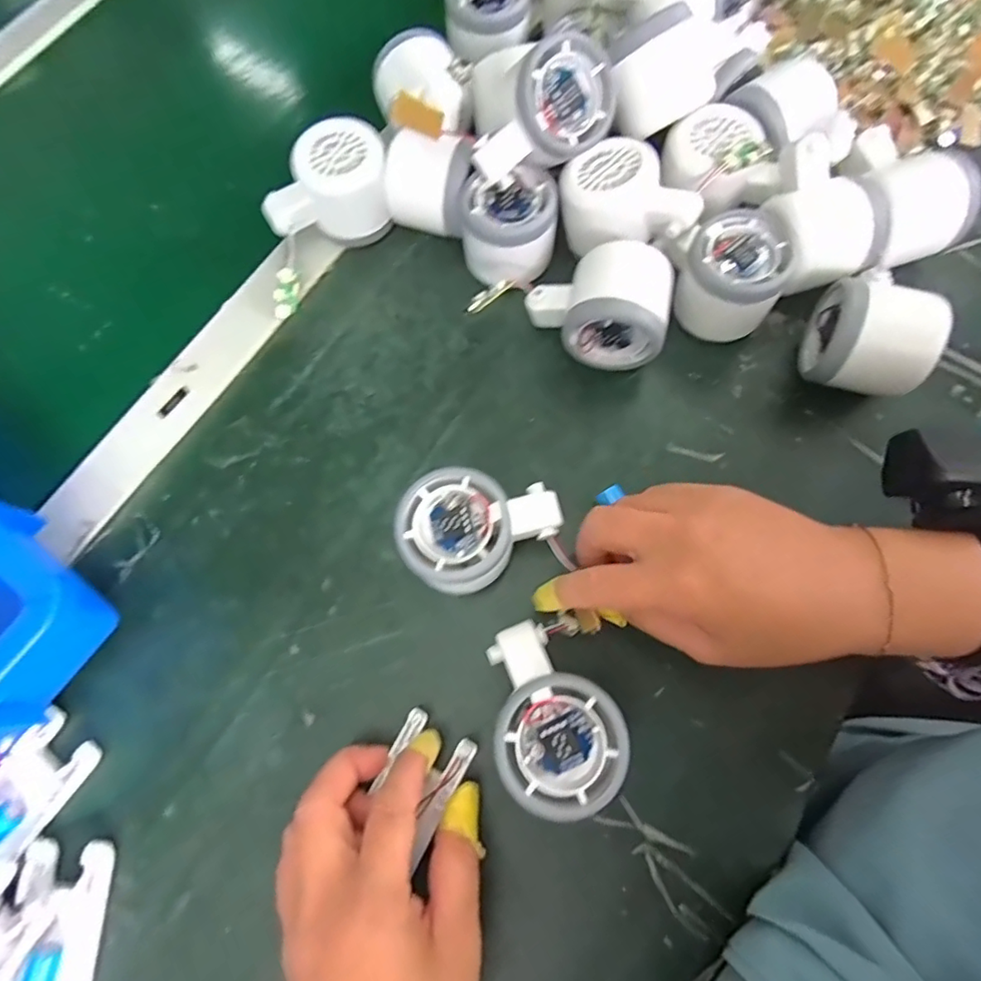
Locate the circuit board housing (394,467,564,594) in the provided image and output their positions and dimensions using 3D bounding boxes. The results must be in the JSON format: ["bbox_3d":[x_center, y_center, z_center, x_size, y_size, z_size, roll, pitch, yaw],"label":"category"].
[{"bbox_3d":[-0.008,0.019,0.306,0.083,0.054,0.063,-31,74,-8],"label":"circuit board housing"}]

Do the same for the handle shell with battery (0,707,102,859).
[{"bbox_3d":[-0.251,0.166,0.280,0.042,0.026,0.104,36,77,12],"label":"handle shell with battery"}]

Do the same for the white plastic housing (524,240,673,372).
[{"bbox_3d":[0.065,-0.113,0.342,0.079,0.061,0.057,13,73,6],"label":"white plastic housing"}]

